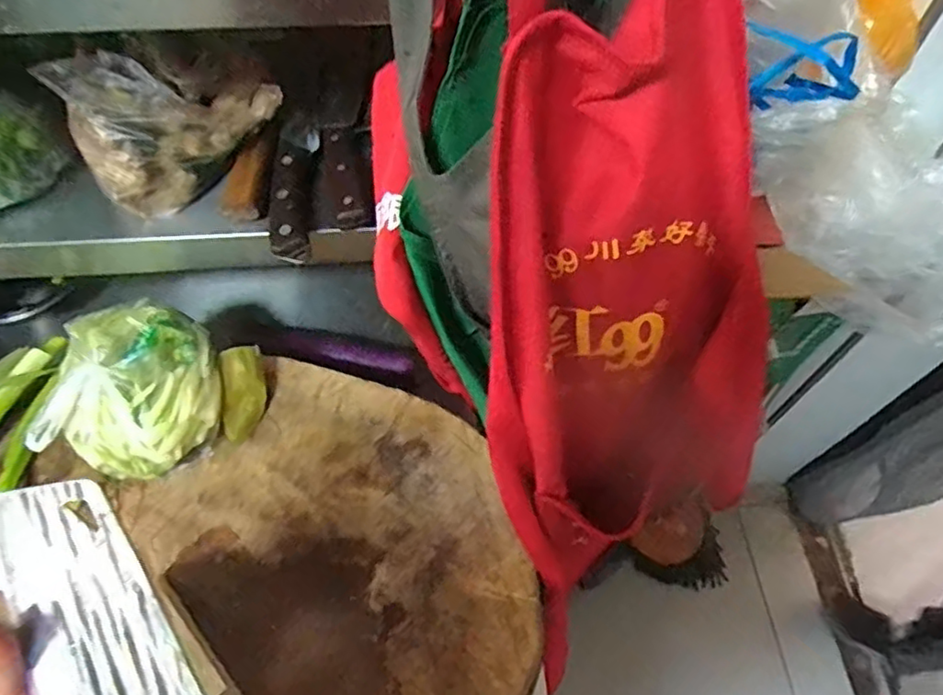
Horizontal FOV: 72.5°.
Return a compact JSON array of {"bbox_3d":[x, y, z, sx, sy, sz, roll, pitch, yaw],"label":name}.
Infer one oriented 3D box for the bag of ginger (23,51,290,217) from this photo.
[{"bbox_3d":[-0.258,-0.206,0.549,0.164,0.112,0.110,-33,65,-19],"label":"bag of ginger"}]

